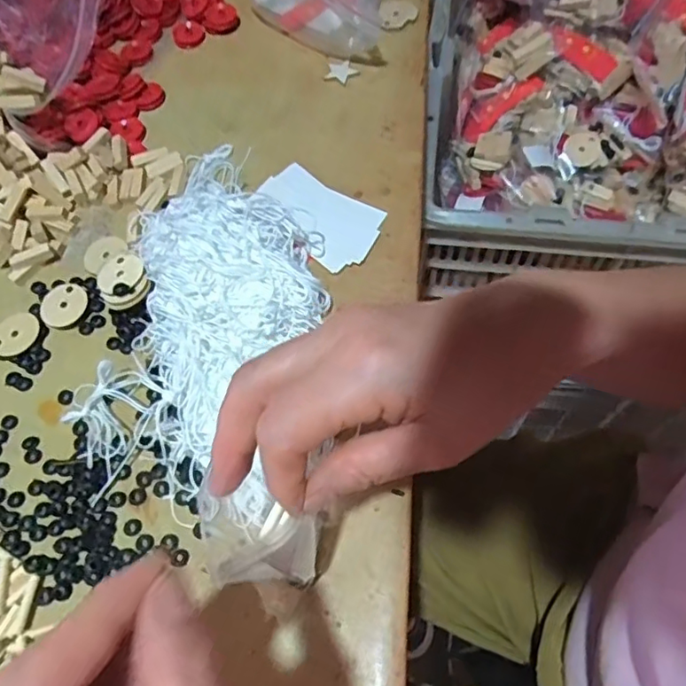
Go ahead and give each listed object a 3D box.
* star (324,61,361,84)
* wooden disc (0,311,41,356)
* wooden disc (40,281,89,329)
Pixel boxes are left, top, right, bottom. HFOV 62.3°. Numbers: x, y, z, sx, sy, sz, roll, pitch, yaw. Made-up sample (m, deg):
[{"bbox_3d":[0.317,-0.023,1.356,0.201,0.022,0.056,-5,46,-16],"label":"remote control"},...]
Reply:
[{"bbox_3d":[-0.001,-0.236,0.492,0.028,0.004,0.023,5,64,7],"label":"star"},{"bbox_3d":[-0.234,-0.006,0.406,0.030,0.007,0.034,24,67,16],"label":"wooden disc"},{"bbox_3d":[-0.205,-0.029,0.414,0.037,0.007,0.035,-2,63,4],"label":"wooden disc"}]

